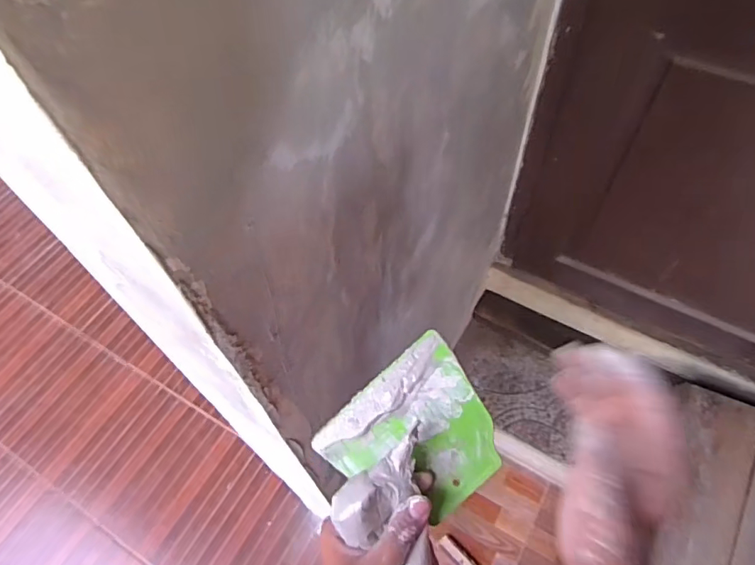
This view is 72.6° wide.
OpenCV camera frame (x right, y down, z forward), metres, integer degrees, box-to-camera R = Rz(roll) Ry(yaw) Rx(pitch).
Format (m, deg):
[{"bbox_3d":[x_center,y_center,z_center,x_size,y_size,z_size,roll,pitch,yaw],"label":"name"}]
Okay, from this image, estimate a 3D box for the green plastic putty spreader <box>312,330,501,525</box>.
[{"bbox_3d":[0.031,0.117,0.385,0.122,0.010,0.107,-43,82,3],"label":"green plastic putty spreader"}]

